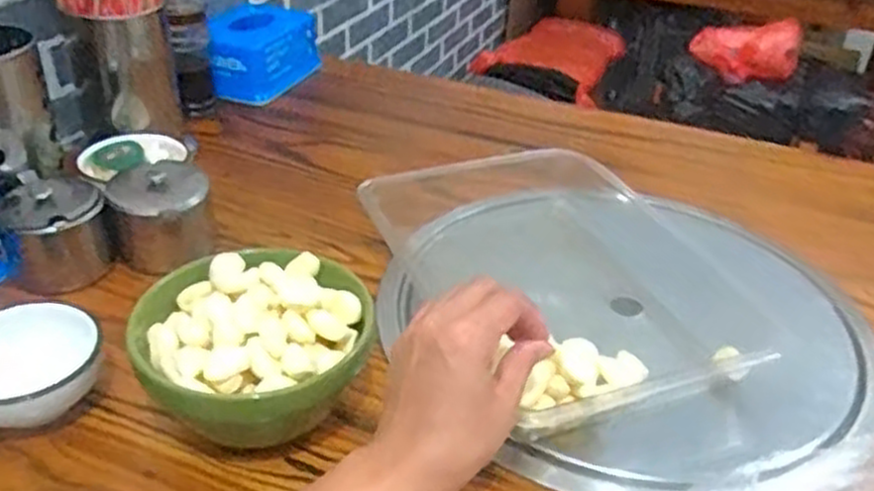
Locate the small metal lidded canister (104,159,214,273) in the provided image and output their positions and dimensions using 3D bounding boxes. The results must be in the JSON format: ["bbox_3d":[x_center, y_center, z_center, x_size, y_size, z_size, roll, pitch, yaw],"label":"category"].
[{"bbox_3d":[-0.233,-0.028,0.670,0.080,0.064,0.079,-8,35,-16],"label":"small metal lidded canister"}]

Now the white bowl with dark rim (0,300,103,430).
[{"bbox_3d":[-0.270,0.083,0.519,0.091,0.054,0.089,2,34,-1],"label":"white bowl with dark rim"}]

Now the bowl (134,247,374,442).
[{"bbox_3d":[-0.117,0.073,0.516,0.142,0.083,0.138,2,34,-1],"label":"bowl"}]

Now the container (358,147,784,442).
[{"bbox_3d":[0.102,0.019,0.658,0.242,0.069,0.318,-12,36,-20],"label":"container"}]

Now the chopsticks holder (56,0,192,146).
[{"bbox_3d":[-0.310,-0.213,0.762,0.114,0.235,0.094,-12,37,-21],"label":"chopsticks holder"}]

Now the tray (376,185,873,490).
[{"bbox_3d":[0.147,0.054,0.640,0.371,0.027,0.371,2,34,-1],"label":"tray"}]

